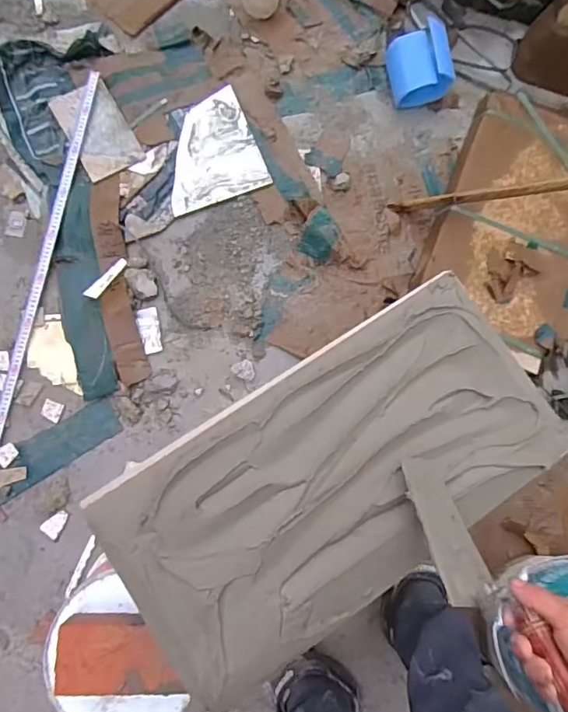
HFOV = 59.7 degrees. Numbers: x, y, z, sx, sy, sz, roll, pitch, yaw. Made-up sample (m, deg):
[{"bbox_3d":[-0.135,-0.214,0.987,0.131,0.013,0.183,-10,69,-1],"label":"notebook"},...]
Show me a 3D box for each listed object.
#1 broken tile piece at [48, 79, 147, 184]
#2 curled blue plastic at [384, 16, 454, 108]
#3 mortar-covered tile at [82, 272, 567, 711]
[{"bbox_3d":[-0.460,-0.560,1.223,0.147,0.017,0.244,-31,84,-3],"label":"broken tile piece"},{"bbox_3d":[0.337,-0.723,1.237,0.161,0.061,0.170,-7,108,34],"label":"curled blue plastic"},{"bbox_3d":[0.078,0.159,0.679,0.613,0.037,0.317,-33,86,-10],"label":"mortar-covered tile"}]

